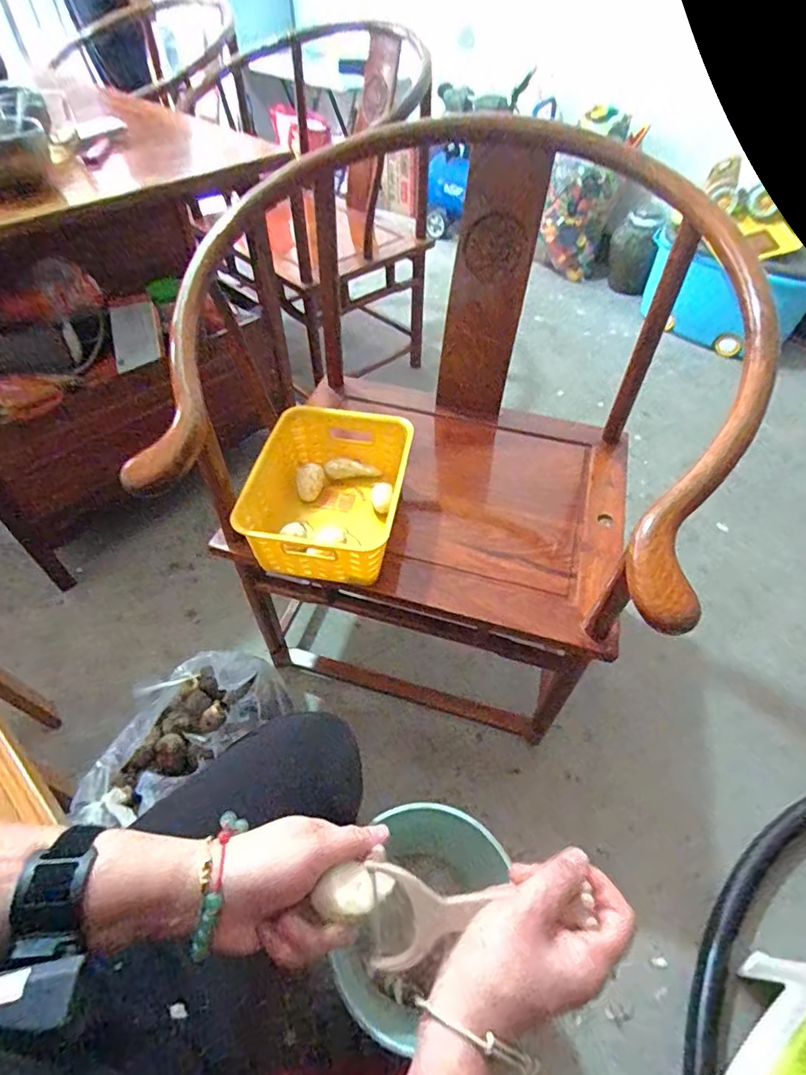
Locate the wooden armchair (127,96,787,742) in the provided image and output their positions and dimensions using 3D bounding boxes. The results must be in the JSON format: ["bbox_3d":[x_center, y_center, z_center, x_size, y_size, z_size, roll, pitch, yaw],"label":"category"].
[{"bbox_3d":[0.076,-0.084,0.813,0.606,0.774,0.555,16,54,12],"label":"wooden armchair"}]

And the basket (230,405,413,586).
[{"bbox_3d":[-0.100,-0.057,0.730,0.187,0.122,0.243,10,53,7],"label":"basket"}]

